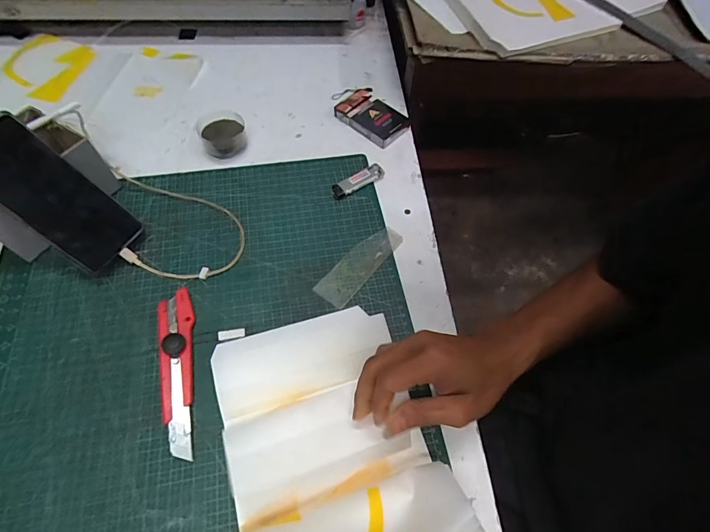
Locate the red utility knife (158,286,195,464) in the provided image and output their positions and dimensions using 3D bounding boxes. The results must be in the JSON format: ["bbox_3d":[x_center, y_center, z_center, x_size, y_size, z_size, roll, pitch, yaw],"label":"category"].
[{"bbox_3d":[-0.172,0.097,0.371,0.033,0.019,0.164,-14,62,-10],"label":"red utility knife"}]

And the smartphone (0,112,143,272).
[{"bbox_3d":[-0.309,-0.071,0.388,0.073,0.015,0.159,-48,114,-10],"label":"smartphone"}]

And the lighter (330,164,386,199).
[{"bbox_3d":[0.003,-0.112,0.499,0.079,0.011,0.025,-28,65,-17],"label":"lighter"}]

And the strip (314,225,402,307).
[{"bbox_3d":[0.007,-0.004,0.446,0.041,0.006,0.122,36,66,18],"label":"strip"}]

